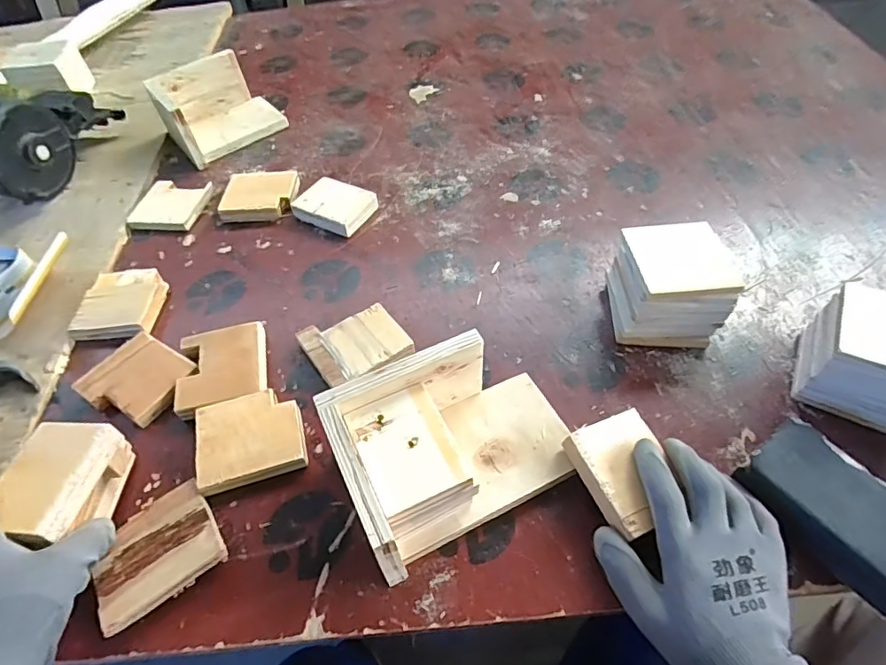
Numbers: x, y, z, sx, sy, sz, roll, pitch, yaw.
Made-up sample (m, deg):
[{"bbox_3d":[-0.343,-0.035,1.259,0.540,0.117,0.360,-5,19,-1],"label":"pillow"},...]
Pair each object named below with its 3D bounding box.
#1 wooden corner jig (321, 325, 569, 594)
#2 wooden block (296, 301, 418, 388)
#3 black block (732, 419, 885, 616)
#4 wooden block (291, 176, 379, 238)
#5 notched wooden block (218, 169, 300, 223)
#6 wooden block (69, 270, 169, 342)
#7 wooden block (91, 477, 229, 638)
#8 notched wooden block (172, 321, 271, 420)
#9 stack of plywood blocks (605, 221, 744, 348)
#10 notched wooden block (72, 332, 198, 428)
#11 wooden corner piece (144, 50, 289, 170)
[{"bbox_3d":[0.014,0.087,0.427,0.186,0.094,0.126,-23,55,-14],"label":"wooden corner jig"},{"bbox_3d":[-0.088,0.014,0.540,0.095,0.021,0.083,-26,55,-16],"label":"wooden block"},{"bbox_3d":[0.308,0.139,0.406,0.074,0.035,0.133,-31,57,-19],"label":"black block"},{"bbox_3d":[-0.141,-0.165,0.686,0.095,0.024,0.071,21,56,18],"label":"wooden block"},{"bbox_3d":[-0.247,-0.186,0.713,0.097,0.020,0.088,-8,52,-3],"label":"notched wooden block"},{"bbox_3d":[-0.368,-0.032,0.604,0.088,0.022,0.096,-3,52,1],"label":"wooden block"},{"bbox_3d":[-0.228,0.173,0.420,0.091,0.027,0.088,-32,57,-20],"label":"wooden block"},{"bbox_3d":[-0.224,0.037,0.539,0.085,0.025,0.094,-13,53,-7],"label":"notched wooden block"},{"bbox_3d":[0.229,-0.047,0.532,0.101,0.076,0.102,0,52,3],"label":"stack of plywood blocks"},{"bbox_3d":[-0.309,0.049,0.537,0.100,0.022,0.085,27,58,22],"label":"notched wooden block"},{"bbox_3d":[-0.343,-0.344,0.798,0.165,0.088,0.119,-32,57,-20],"label":"wooden corner piece"}]

